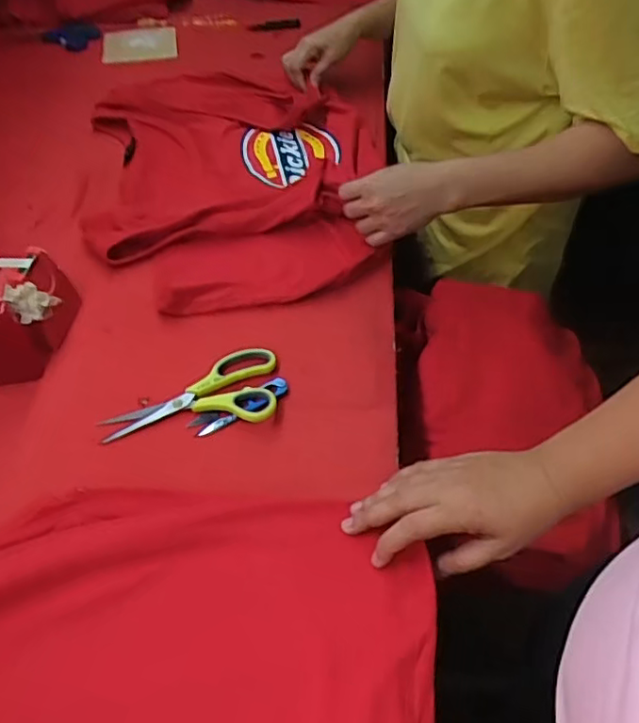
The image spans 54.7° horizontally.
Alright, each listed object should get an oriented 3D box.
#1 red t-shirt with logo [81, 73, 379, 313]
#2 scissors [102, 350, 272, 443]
[{"bbox_3d":[-0.112,-0.274,0.832,0.390,0.044,0.497,-10,52,-2],"label":"red t-shirt with logo"},{"bbox_3d":[-0.130,0.031,0.620,0.173,0.016,0.089,-11,52,-3],"label":"scissors"}]

